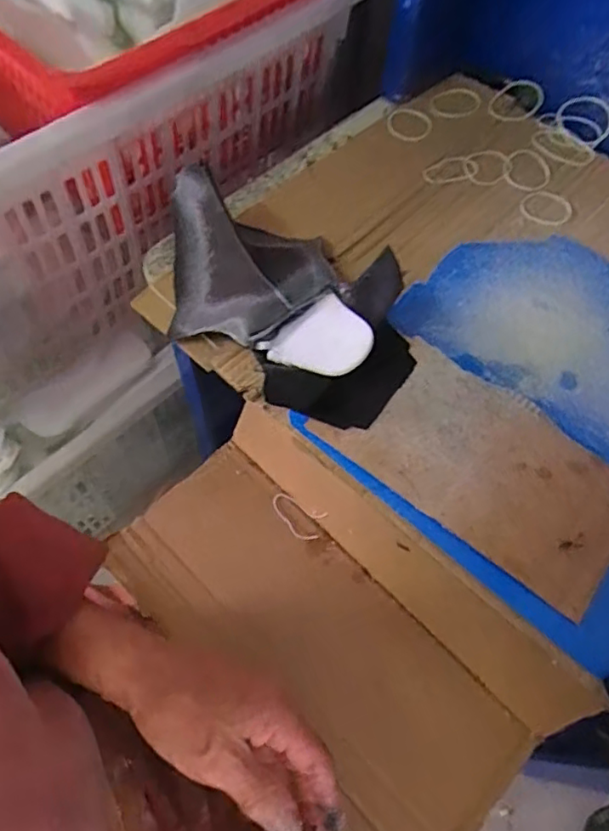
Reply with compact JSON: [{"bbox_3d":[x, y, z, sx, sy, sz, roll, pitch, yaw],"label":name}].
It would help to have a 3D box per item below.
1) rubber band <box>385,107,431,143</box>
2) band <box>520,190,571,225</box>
[{"bbox_3d":[0.115,-0.320,0.657,0.051,0.006,0.060,12,58,-3],"label":"rubber band"},{"bbox_3d":[0.248,-0.213,0.612,0.050,0.004,0.051,1,63,-1],"label":"band"}]

